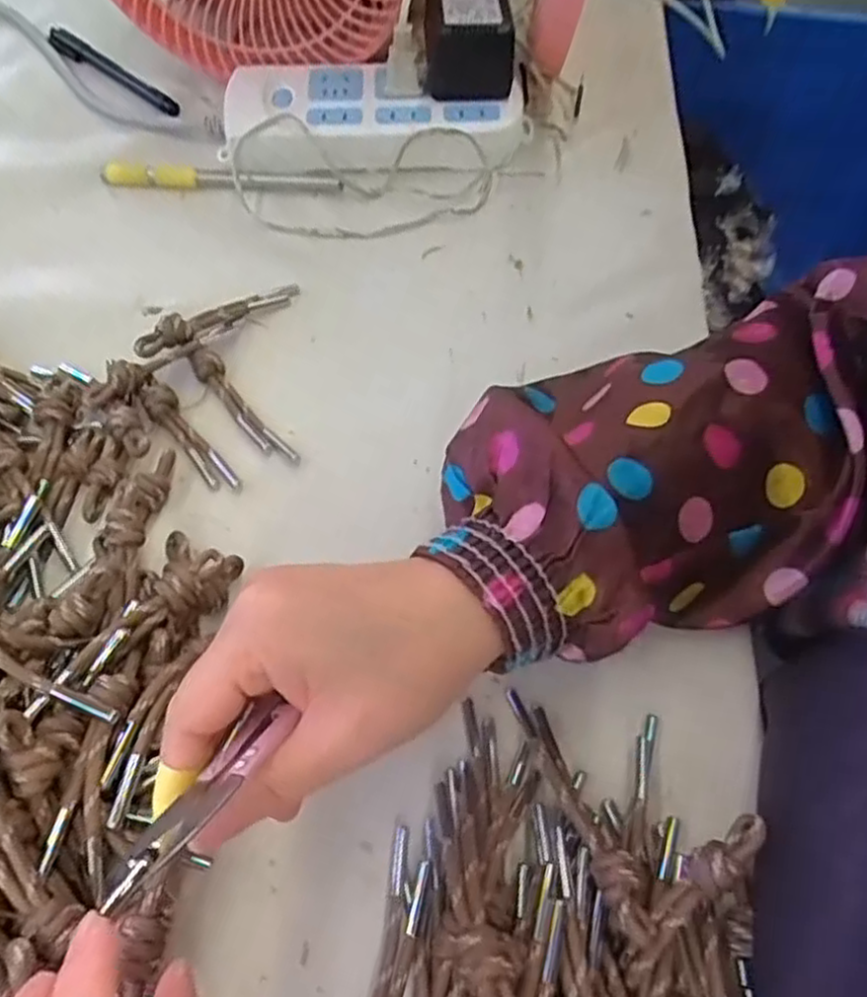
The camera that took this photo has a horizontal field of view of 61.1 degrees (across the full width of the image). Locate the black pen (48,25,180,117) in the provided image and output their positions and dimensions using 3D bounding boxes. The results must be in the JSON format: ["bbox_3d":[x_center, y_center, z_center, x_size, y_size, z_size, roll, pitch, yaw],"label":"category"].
[{"bbox_3d":[-0.226,-0.298,0.514,0.145,0.012,0.018,39,66,17],"label":"black pen"}]

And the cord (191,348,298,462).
[{"bbox_3d":[-0.097,-0.047,0.370,0.015,0.011,0.081,-34,68,-20],"label":"cord"}]

